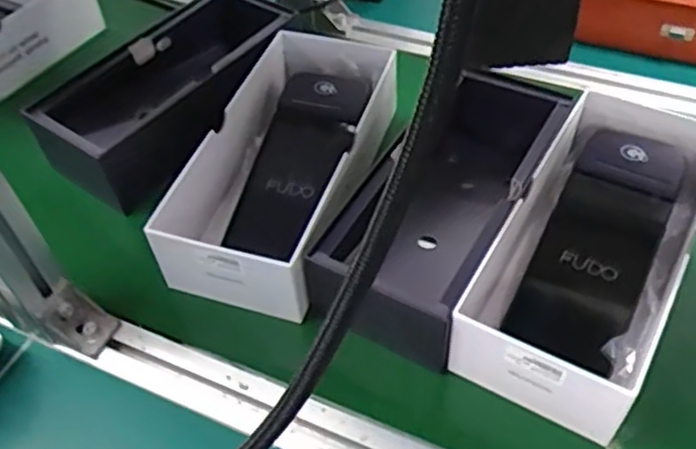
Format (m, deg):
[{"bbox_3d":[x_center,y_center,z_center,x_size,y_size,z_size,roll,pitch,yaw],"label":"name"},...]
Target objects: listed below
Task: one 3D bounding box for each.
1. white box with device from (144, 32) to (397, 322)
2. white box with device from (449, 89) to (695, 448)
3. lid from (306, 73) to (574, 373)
[{"bbox_3d":[-0.047,-0.065,0.590,0.134,0.067,0.285,12,51,14],"label":"white box with device"},{"bbox_3d":[0.190,0.011,0.517,0.117,0.072,0.278,23,55,22],"label":"white box with device"},{"bbox_3d":[0.079,-0.018,0.547,0.111,0.072,0.243,22,54,21],"label":"lid"}]

